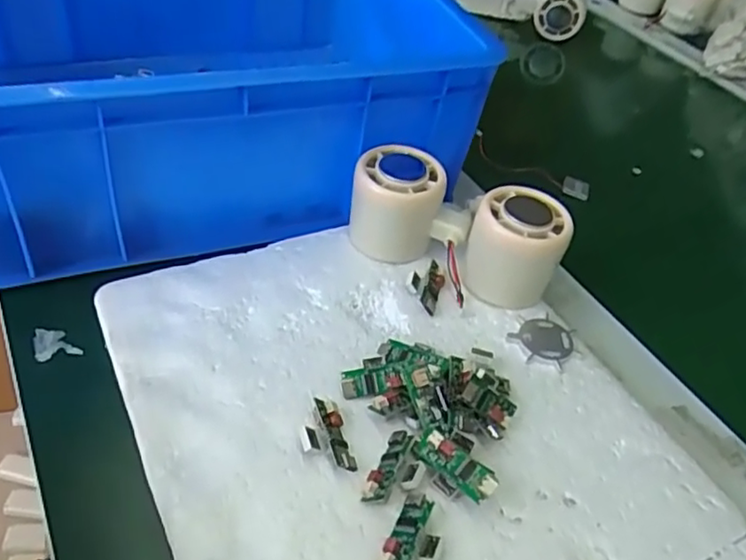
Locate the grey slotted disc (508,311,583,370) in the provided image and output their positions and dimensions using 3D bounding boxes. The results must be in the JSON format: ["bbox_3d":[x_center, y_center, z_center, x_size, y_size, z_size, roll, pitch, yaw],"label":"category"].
[{"bbox_3d":[0.099,0.035,0.376,0.038,0.004,0.034,6,45,-1],"label":"grey slotted disc"}]

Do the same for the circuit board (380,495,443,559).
[{"bbox_3d":[0.018,0.113,0.276,0.023,0.010,0.038,20,46,12],"label":"circuit board"}]

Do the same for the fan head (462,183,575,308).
[{"bbox_3d":[0.088,-0.021,0.394,0.055,0.056,0.049,21,46,13],"label":"fan head"}]

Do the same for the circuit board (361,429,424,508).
[{"bbox_3d":[0.012,0.089,0.300,0.022,0.006,0.039,24,47,16],"label":"circuit board"}]

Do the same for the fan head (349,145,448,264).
[{"bbox_3d":[0.014,-0.047,0.406,0.054,0.058,0.041,3,45,-5],"label":"fan head"}]

